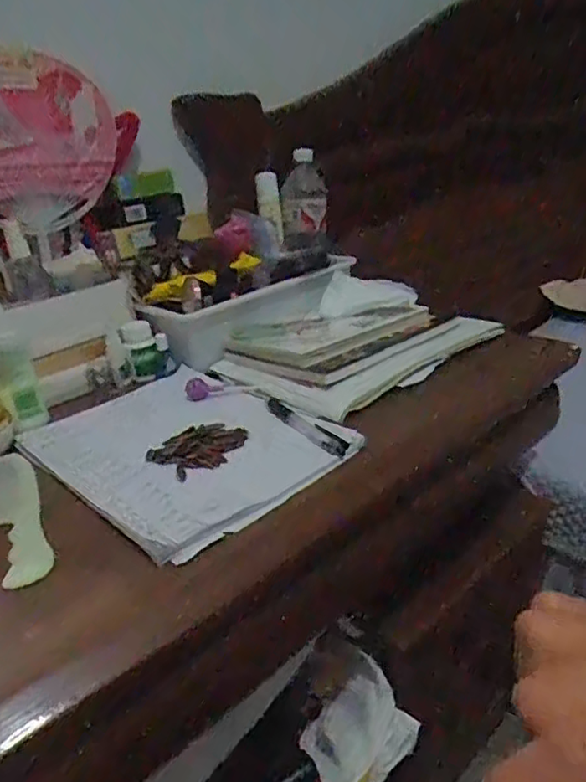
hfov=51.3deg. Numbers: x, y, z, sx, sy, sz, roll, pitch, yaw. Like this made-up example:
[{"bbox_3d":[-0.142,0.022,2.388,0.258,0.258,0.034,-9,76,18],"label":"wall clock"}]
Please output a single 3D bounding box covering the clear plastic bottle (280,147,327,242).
[{"bbox_3d":[0.020,-0.288,0.934,0.064,0.149,0.060,0,-12,17],"label":"clear plastic bottle"}]

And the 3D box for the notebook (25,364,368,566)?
[{"bbox_3d":[-0.111,0.046,0.578,0.206,0.014,0.298,-26,31,-34],"label":"notebook"}]

